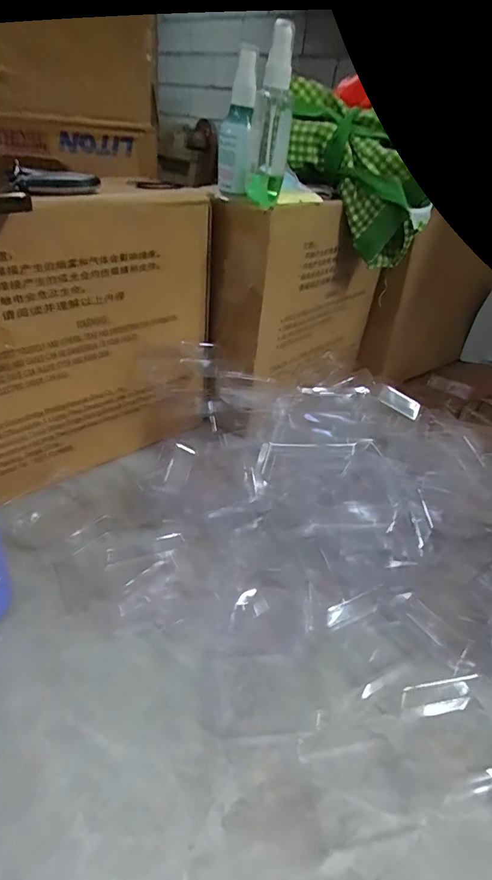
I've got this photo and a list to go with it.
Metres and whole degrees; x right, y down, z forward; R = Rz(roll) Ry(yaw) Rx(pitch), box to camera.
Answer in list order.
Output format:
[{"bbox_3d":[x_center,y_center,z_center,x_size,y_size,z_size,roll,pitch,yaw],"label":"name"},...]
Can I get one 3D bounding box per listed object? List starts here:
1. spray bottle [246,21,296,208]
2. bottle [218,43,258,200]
[{"bbox_3d":[0.023,-0.289,0.423,0.034,0.130,0.029,9,35,2],"label":"spray bottle"},{"bbox_3d":[-0.009,-0.300,0.447,0.029,0.119,0.030,2,36,-8],"label":"bottle"}]

